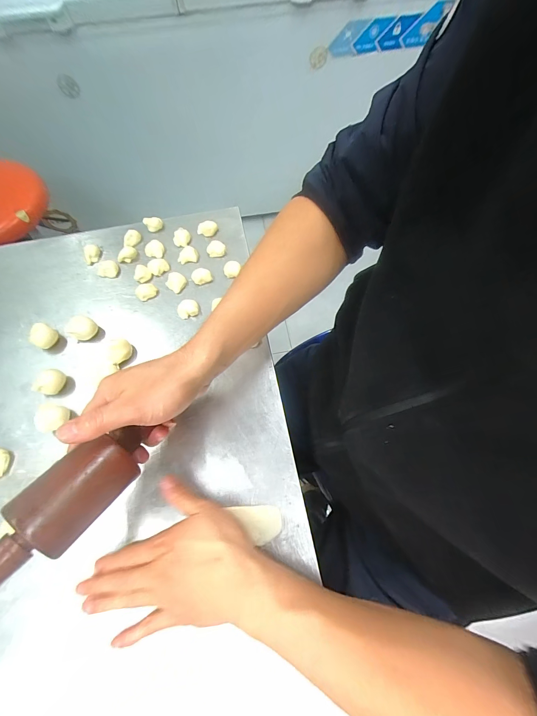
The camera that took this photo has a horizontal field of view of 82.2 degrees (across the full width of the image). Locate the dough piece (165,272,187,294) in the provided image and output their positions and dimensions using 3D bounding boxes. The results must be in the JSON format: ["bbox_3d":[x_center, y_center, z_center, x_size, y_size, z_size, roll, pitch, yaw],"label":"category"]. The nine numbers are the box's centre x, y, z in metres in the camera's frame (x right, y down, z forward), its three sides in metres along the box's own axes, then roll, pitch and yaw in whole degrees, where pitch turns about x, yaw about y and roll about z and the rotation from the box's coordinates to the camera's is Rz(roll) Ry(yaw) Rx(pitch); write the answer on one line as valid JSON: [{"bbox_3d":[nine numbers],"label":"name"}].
[{"bbox_3d":[-0.137,-0.113,0.458,0.024,0.013,0.025,0,69,1],"label":"dough piece"}]

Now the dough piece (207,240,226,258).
[{"bbox_3d":[-0.082,-0.170,0.478,0.029,0.013,0.021,-15,69,-5],"label":"dough piece"}]

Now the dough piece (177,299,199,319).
[{"bbox_3d":[-0.115,-0.071,0.440,0.030,0.013,0.022,-18,70,-6],"label":"dough piece"}]

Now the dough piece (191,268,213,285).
[{"bbox_3d":[-0.101,-0.125,0.461,0.028,0.010,0.027,0,69,1],"label":"dough piece"}]

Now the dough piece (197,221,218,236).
[{"bbox_3d":[-0.100,-0.212,0.504,0.033,0.011,0.022,-10,69,-3],"label":"dough piece"}]

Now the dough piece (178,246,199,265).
[{"bbox_3d":[-0.125,-0.162,0.479,0.032,0.011,0.028,-5,69,-1],"label":"dough piece"}]

